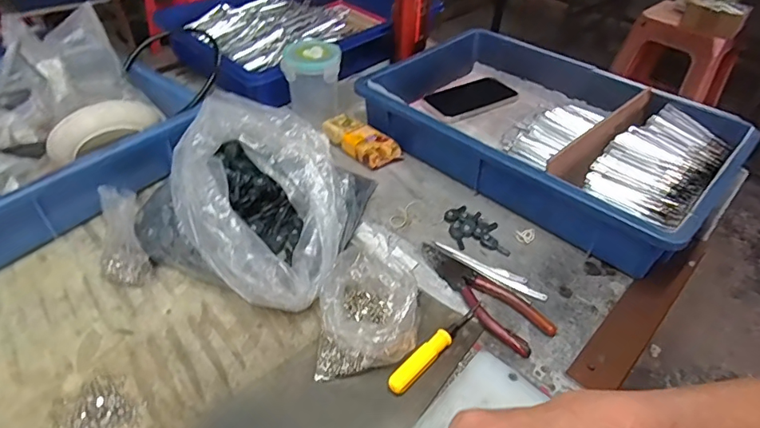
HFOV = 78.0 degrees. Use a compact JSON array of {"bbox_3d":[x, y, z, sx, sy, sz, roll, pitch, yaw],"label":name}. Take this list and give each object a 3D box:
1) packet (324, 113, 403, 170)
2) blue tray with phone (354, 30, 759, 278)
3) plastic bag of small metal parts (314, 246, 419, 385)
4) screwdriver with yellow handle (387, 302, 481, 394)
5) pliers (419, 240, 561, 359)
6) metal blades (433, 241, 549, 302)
[{"bbox_3d":[-0.024,-0.100,0.640,0.052,0.028,0.104,-33,54,-32],"label":"packet"},{"bbox_3d":[0.209,-0.117,0.630,0.439,0.080,0.287,34,51,29],"label":"blue tray with phone"},{"bbox_3d":[-0.010,0.087,0.425,0.084,0.051,0.114,4,43,1],"label":"plastic bag of small metal parts"},{"bbox_3d":[0.052,0.117,0.419,0.017,0.016,0.118,35,51,29],"label":"screwdriver with yellow handle"},{"bbox_3d":[0.098,0.075,0.469,0.049,0.010,0.154,-26,50,-28],"label":"pliers"},{"bbox_3d":[0.111,0.059,0.488,0.125,0.006,0.023,24,47,21],"label":"metal blades"}]

